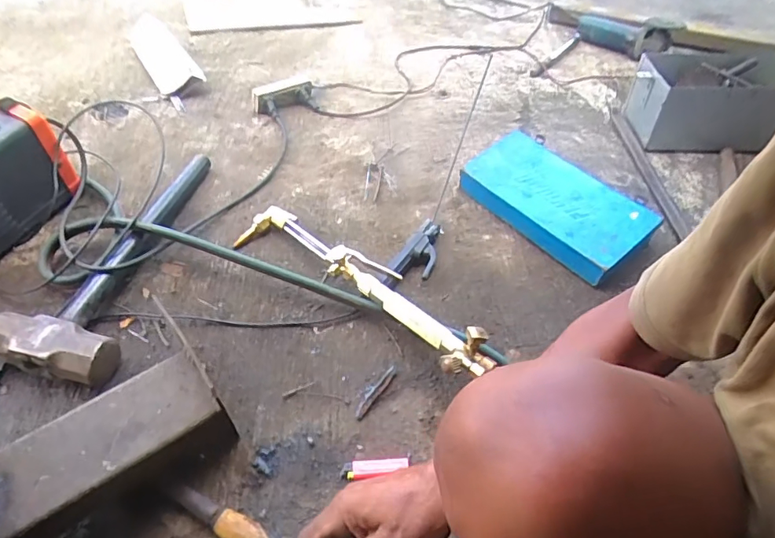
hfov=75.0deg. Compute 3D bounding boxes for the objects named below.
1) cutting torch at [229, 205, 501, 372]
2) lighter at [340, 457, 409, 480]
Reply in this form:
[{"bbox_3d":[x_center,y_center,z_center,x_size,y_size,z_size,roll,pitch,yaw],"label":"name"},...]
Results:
[{"bbox_3d":[-0.042,0.008,0.730,0.426,0.079,0.113,36,58,21],"label":"cutting torch"},{"bbox_3d":[-0.016,0.237,0.606,0.081,0.011,0.021,-2,53,-6],"label":"lighter"}]

